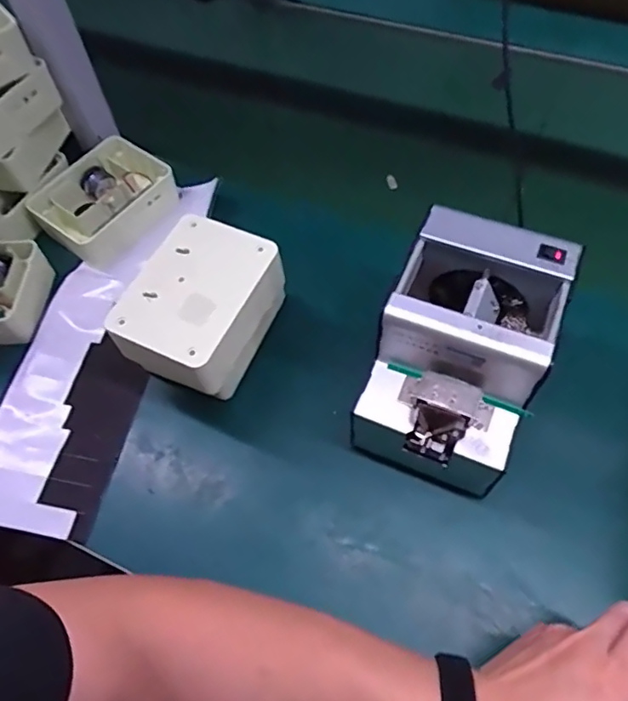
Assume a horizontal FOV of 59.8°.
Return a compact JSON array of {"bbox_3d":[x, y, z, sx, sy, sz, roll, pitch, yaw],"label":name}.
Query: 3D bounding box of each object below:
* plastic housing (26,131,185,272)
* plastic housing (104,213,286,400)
[{"bbox_3d":[-0.244,-0.173,0.650,0.110,0.058,0.148,33,67,21],"label":"plastic housing"},{"bbox_3d":[-0.104,-0.037,0.499,0.114,0.076,0.145,21,63,16],"label":"plastic housing"}]

